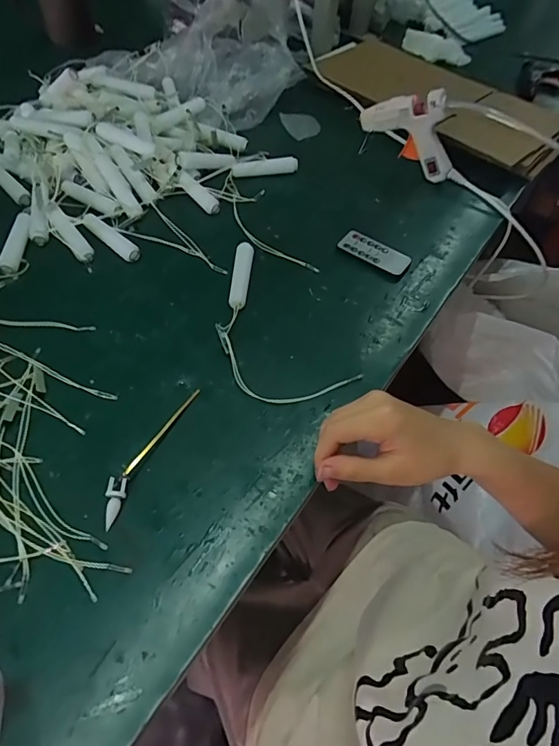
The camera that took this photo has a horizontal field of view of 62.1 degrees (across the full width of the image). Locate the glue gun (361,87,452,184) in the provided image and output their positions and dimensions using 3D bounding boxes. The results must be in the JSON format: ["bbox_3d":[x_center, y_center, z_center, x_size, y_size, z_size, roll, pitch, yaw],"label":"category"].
[{"bbox_3d":[0.172,-0.328,0.623,0.133,0.105,0.033,20,56,10],"label":"glue gun"}]

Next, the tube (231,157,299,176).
[{"bbox_3d":[-0.020,-0.281,0.629,0.090,0.020,0.016,-9,56,-10],"label":"tube"}]

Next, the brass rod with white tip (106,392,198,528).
[{"bbox_3d":[-0.108,0.061,0.384,0.017,0.010,0.136,21,56,10],"label":"brass rod with white tip"}]

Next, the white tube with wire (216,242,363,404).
[{"bbox_3d":[-0.021,-0.052,0.465,0.103,0.020,0.203,-26,61,-20],"label":"white tube with wire"}]

